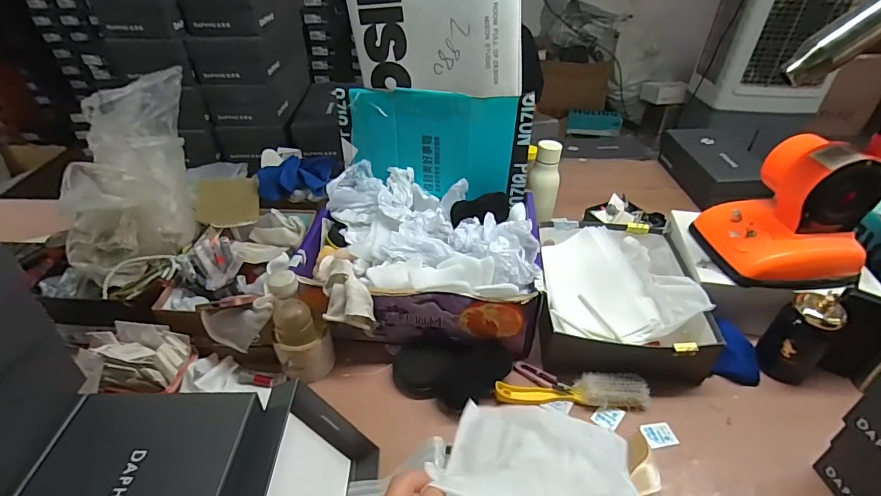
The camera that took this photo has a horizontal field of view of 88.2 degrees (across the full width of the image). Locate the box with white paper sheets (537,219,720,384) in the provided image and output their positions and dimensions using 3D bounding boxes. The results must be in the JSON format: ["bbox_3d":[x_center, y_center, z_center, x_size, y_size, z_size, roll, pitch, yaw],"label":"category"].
[{"bbox_3d":[0.311,0.079,0.818,0.257,0.085,0.331,5,38,6],"label":"box with white paper sheets"}]

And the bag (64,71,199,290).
[{"bbox_3d":[-0.551,-0.134,0.808,0.167,0.184,0.390,3,79,4],"label":"bag"}]

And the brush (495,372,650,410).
[{"bbox_3d":[0.201,0.220,0.706,0.228,0.033,0.054,2,38,2],"label":"brush"}]

